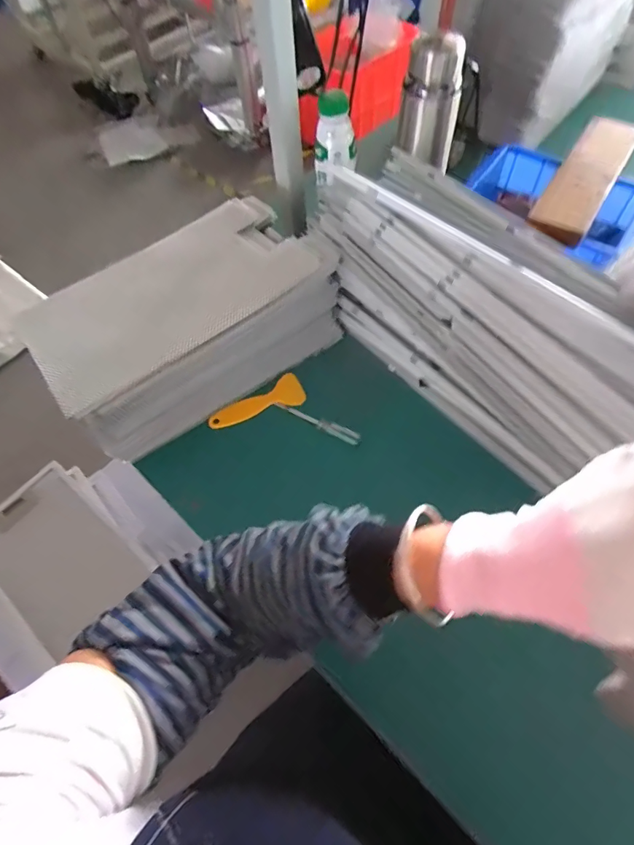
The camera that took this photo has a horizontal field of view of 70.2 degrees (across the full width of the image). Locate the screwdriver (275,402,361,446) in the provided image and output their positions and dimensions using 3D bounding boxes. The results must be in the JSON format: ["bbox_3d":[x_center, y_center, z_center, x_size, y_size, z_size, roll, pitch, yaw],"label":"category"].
[{"bbox_3d":[-0.003,-0.002,0.560,0.117,0.016,0.015,22,63,16],"label":"screwdriver"}]

